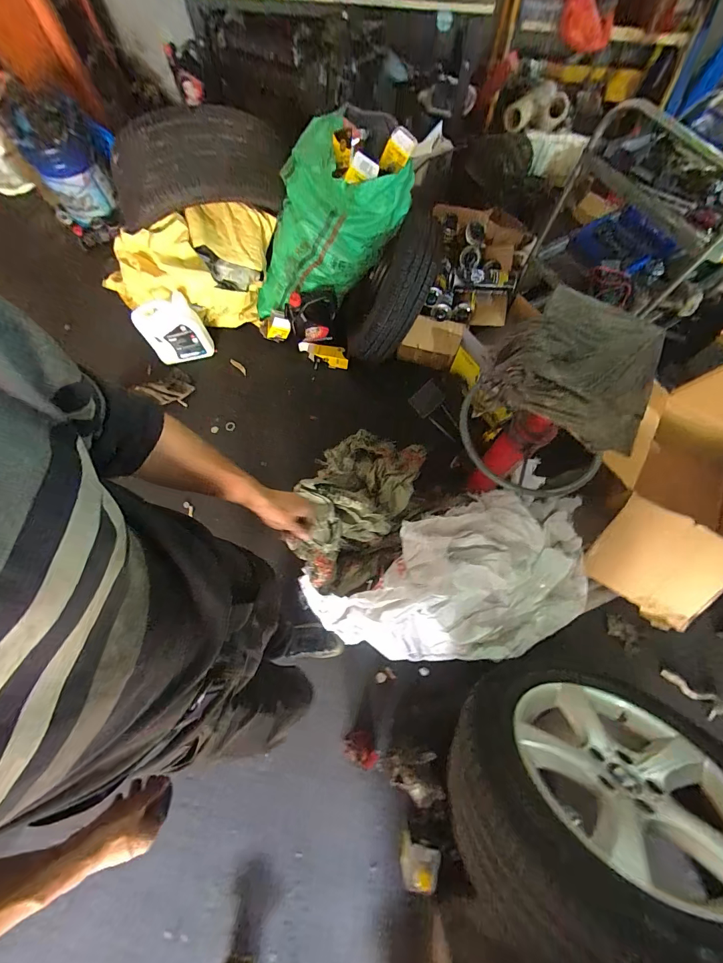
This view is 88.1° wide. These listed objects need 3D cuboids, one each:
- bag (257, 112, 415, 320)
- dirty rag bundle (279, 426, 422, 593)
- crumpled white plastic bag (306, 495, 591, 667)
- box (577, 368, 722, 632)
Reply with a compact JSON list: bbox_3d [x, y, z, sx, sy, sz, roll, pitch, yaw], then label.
[{"bbox_3d":[-0.183,-0.855,1.355,0.382,0.760,0.231,26,66,-33],"label":"bag"},{"bbox_3d":[-0.024,0.061,1.340,0.409,0.195,0.606,16,70,5],"label":"dirty rag bundle"},{"bbox_3d":[0.351,0.345,1.243,0.982,0.282,0.511,-19,71,-8],"label":"crumpled white plastic bag"},{"bbox_3d":[1.263,0.102,1.281,0.801,0.446,0.761,27,72,9],"label":"box"}]

